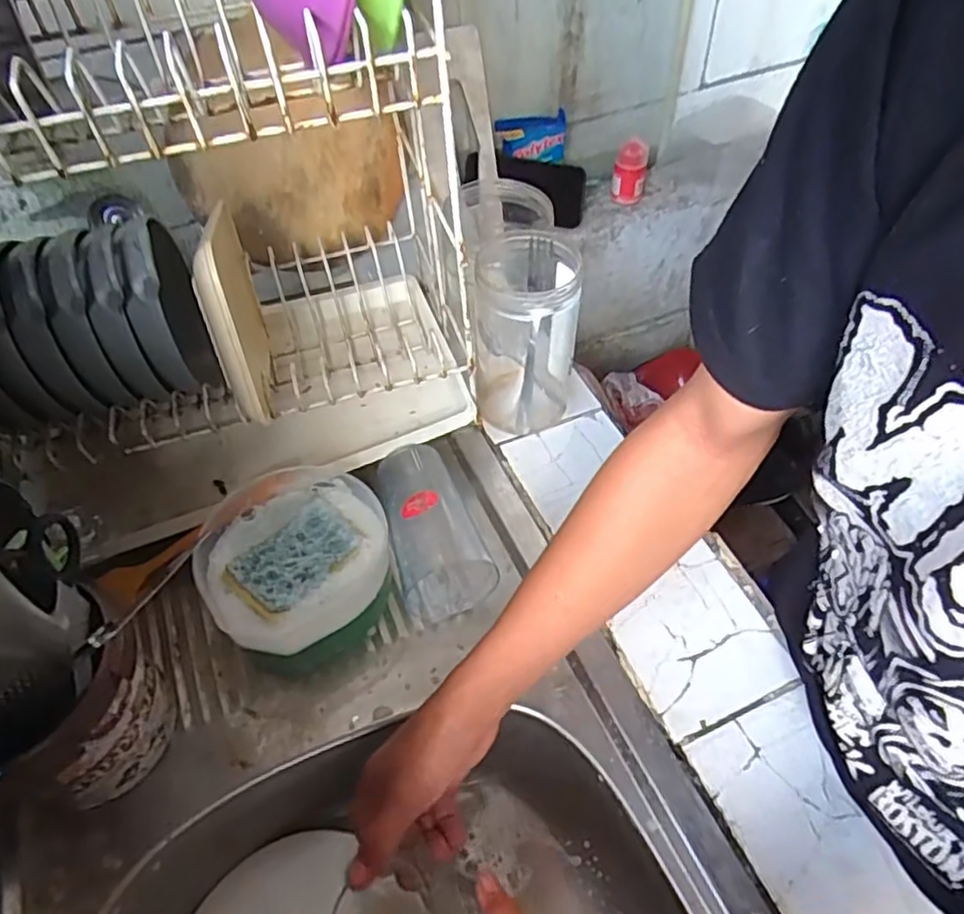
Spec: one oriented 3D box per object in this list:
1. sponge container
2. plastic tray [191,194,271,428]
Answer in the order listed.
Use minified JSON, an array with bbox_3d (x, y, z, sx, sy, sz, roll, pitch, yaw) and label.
[{"bbox_3d":[-0.146,0.085,0.535,0.140,0.067,0.146,-1,51,1],"label":"sponge container"},{"bbox_3d":[-0.214,-0.126,0.578,0.024,0.144,0.232,-14,28,-10],"label":"plastic tray"}]

